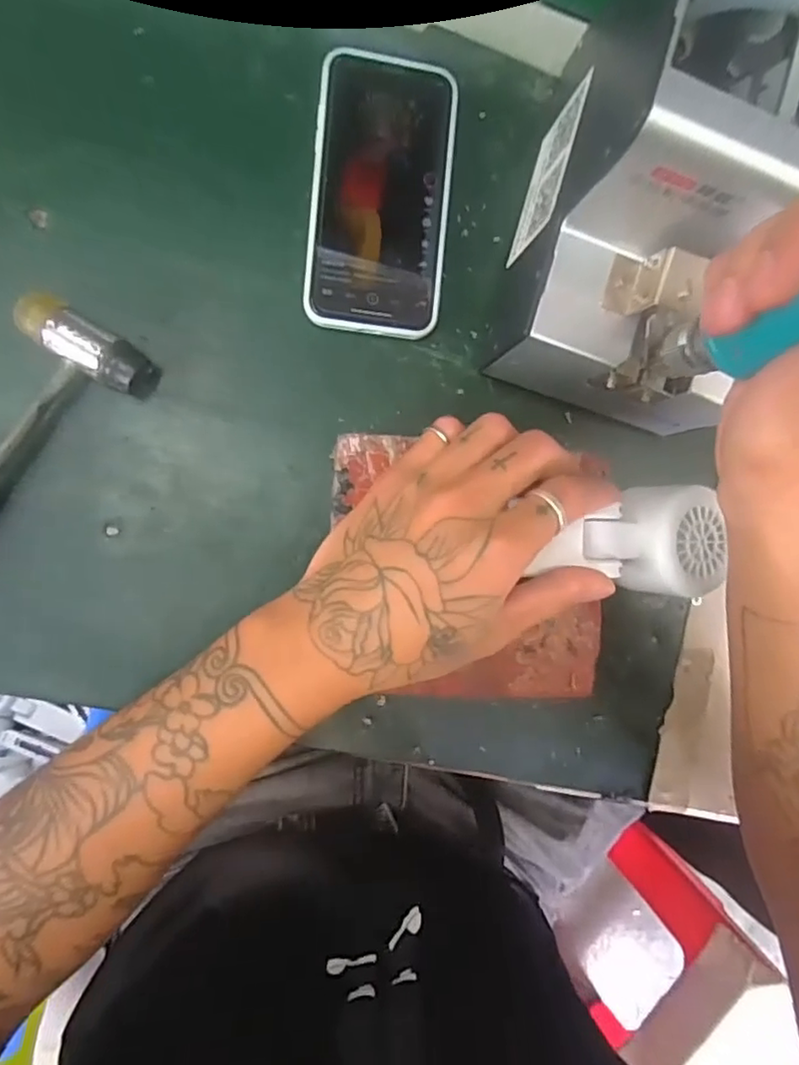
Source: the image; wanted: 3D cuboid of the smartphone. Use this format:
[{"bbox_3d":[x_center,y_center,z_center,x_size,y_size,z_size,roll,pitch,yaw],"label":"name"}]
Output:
[{"bbox_3d":[-0.010,-0.184,0.335,0.074,0.012,0.146,5,90,-10],"label":"smartphone"}]

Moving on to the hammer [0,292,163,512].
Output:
[{"bbox_3d":[-0.211,-0.019,0.297,0.061,0.024,0.208,37,85,-9],"label":"hammer"}]

